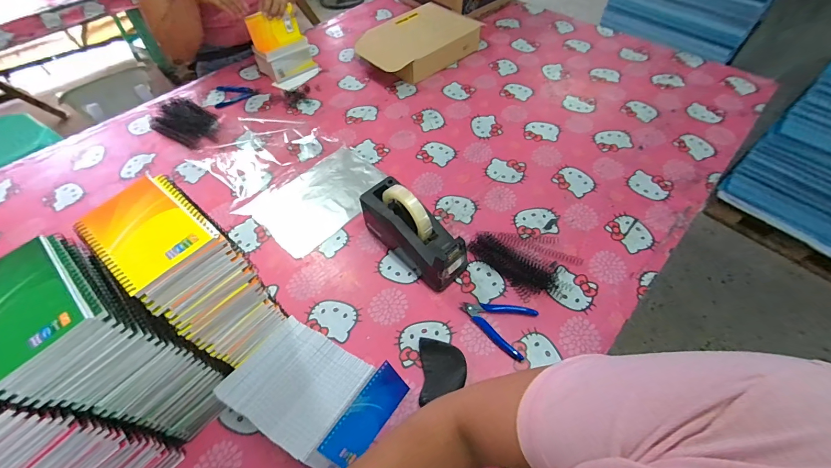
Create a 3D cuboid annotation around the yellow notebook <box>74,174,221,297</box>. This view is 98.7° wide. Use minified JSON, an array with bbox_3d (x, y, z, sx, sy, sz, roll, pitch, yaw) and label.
[{"bbox_3d":[-0.271,-0.005,0.355,0.128,0.010,0.086,32,61,23],"label":"yellow notebook"}]

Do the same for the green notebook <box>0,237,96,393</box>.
[{"bbox_3d":[-0.347,0.064,0.310,0.125,0.014,0.084,35,62,24],"label":"green notebook"}]

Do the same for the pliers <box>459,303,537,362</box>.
[{"bbox_3d":[0.128,0.142,0.575,0.113,0.010,0.083,18,57,15],"label":"pliers"}]

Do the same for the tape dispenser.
[{"bbox_3d":[-0.005,-0.008,0.615,0.204,0.129,0.077,38,64,26],"label":"tape dispenser"}]

